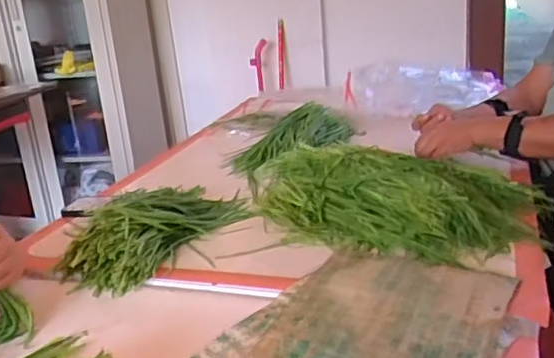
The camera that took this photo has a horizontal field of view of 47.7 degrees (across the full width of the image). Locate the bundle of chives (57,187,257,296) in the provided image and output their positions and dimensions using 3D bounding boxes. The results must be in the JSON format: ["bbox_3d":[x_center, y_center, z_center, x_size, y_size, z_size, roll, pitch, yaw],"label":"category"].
[{"bbox_3d":[-0.164,0.054,0.963,0.129,0.083,0.344,6,22,29],"label":"bundle of chives"}]

